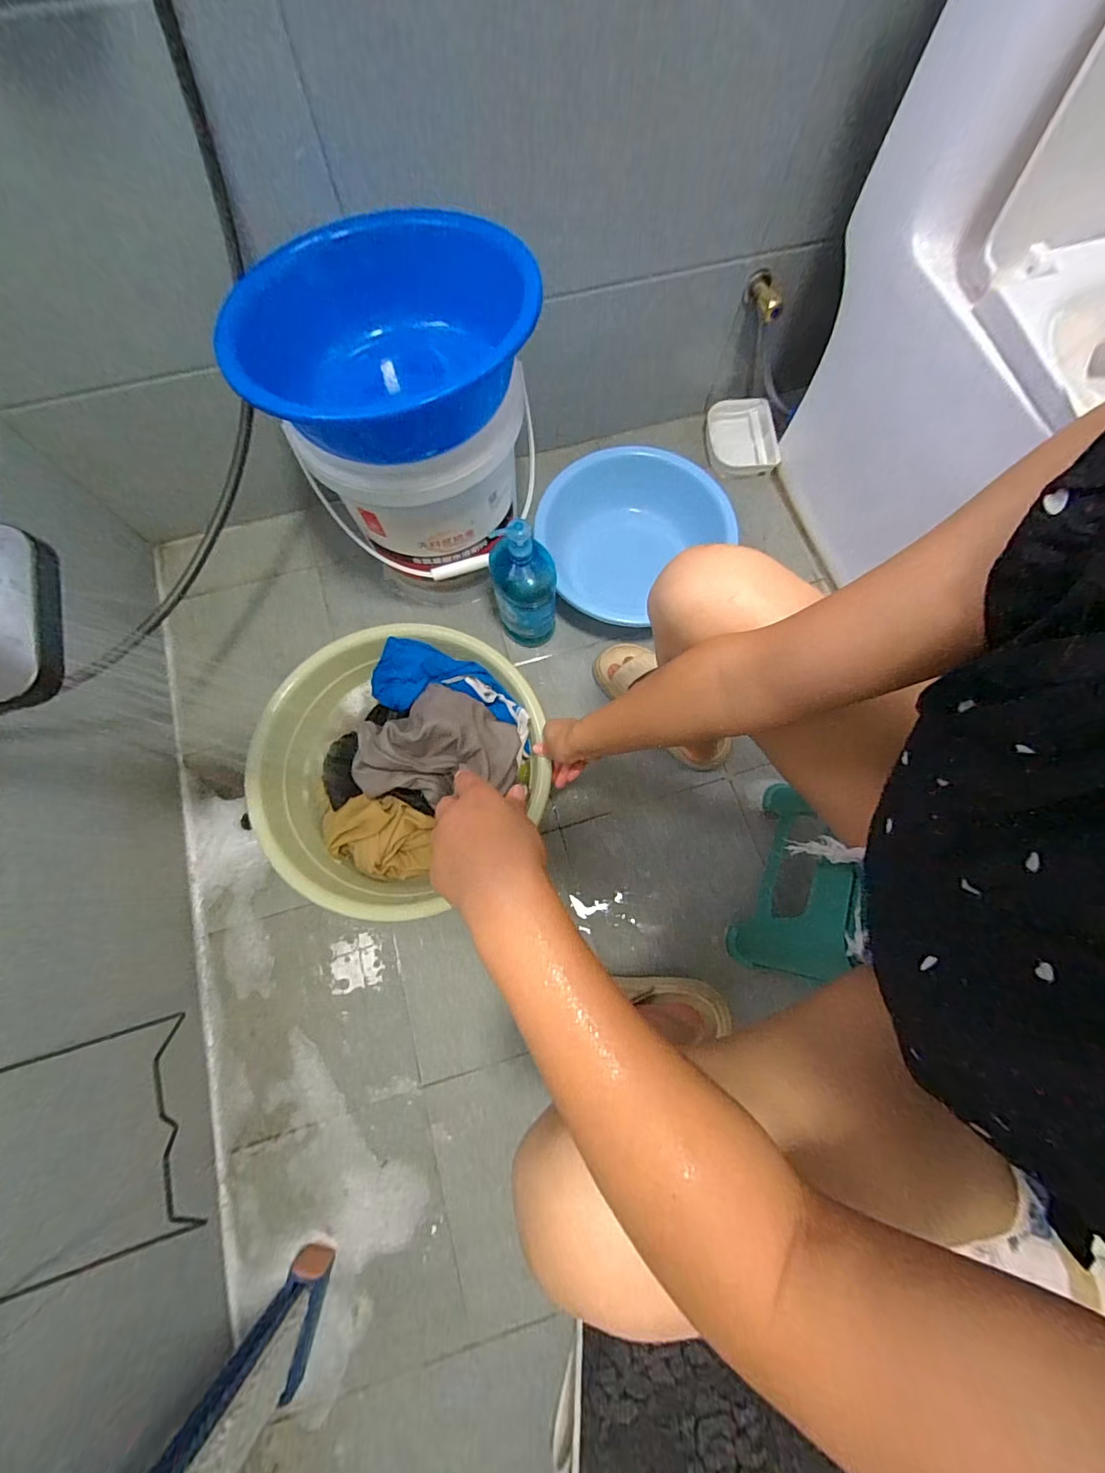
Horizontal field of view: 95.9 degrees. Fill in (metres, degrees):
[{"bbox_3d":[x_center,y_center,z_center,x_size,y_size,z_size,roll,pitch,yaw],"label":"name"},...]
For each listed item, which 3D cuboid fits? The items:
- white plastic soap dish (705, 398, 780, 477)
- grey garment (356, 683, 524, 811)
[{"bbox_3d":[0.370,-0.586,0.972,0.133,0.036,0.164,-4,74,-1],"label":"white plastic soap dish"},{"bbox_3d":[-0.153,0.010,0.661,0.204,0.073,0.149,10,74,3],"label":"grey garment"}]

